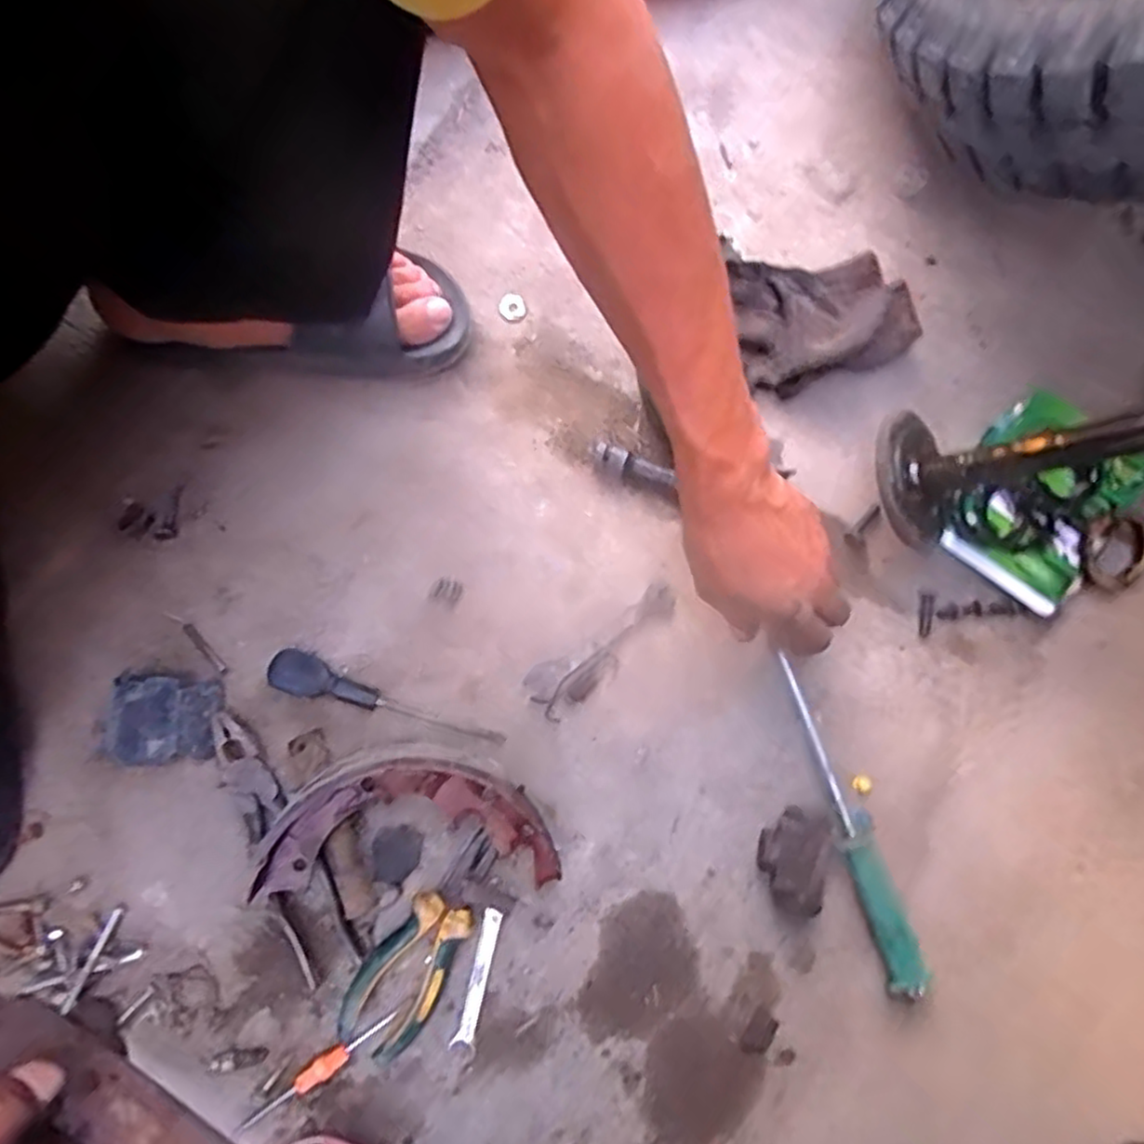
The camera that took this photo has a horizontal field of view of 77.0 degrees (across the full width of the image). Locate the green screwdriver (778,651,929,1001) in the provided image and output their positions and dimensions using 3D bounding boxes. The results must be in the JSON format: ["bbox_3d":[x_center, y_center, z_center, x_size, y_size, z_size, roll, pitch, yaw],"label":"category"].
[{"bbox_3d":[0.196,0.173,0.502,0.023,0.033,0.228,-14,79,-3],"label":"green screwdriver"}]

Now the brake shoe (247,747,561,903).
[{"bbox_3d":[-0.109,0.170,0.492,0.198,0.055,0.093,1,78,0],"label":"brake shoe"}]

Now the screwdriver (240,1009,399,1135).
[{"bbox_3d":[-0.171,0.336,0.487,0.112,0.014,0.015,-30,80,-6],"label":"screwdriver"}]

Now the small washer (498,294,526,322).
[{"bbox_3d":[-0.049,-0.217,0.591,0.021,0.004,0.024,-15,79,-3],"label":"small washer"}]

